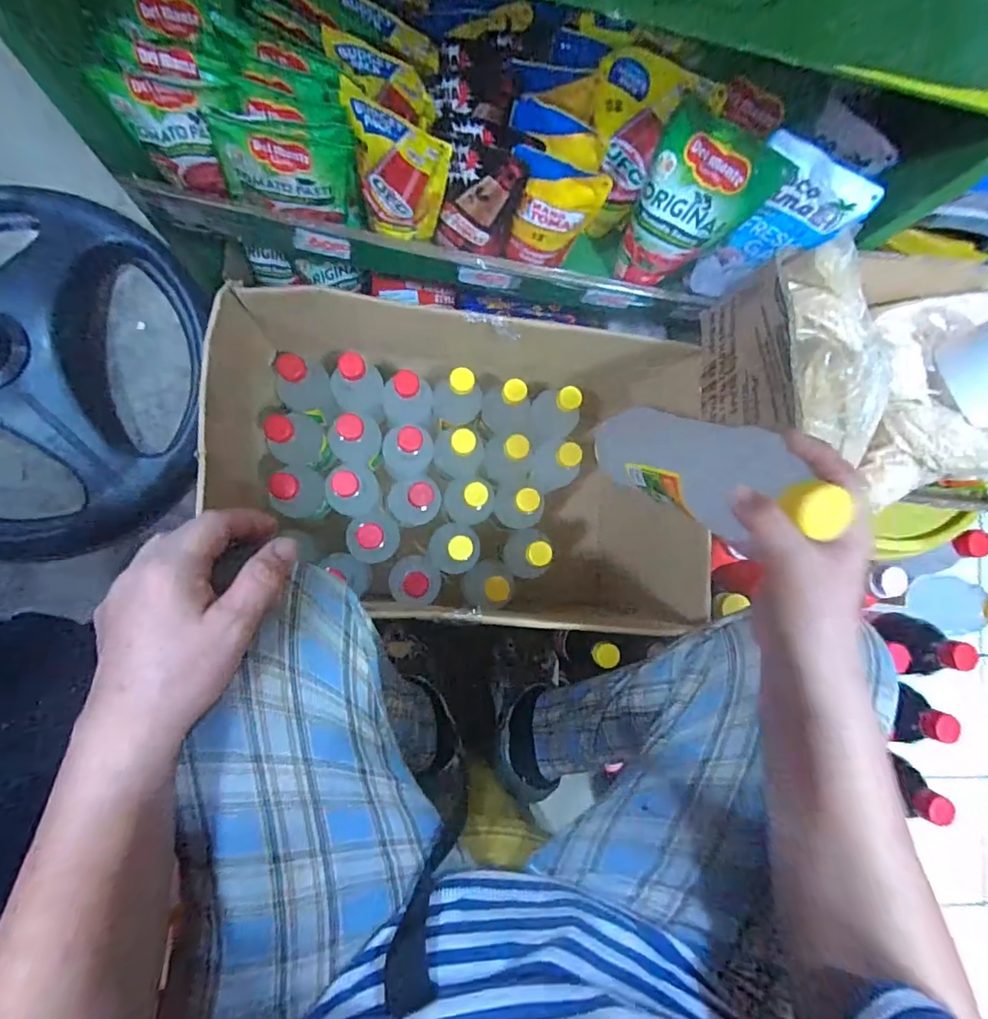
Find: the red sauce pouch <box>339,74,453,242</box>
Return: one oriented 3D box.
[{"bbox_3d":[-0.081,-0.261,0.411,0.084,0.112,0.027,31,83,-7],"label":"red sauce pouch"}]

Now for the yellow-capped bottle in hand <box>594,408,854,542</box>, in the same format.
[{"bbox_3d":[0.167,-0.031,0.419,0.080,0.272,0.070,-8,107,-10],"label":"yellow-capped bottle in hand"}]

